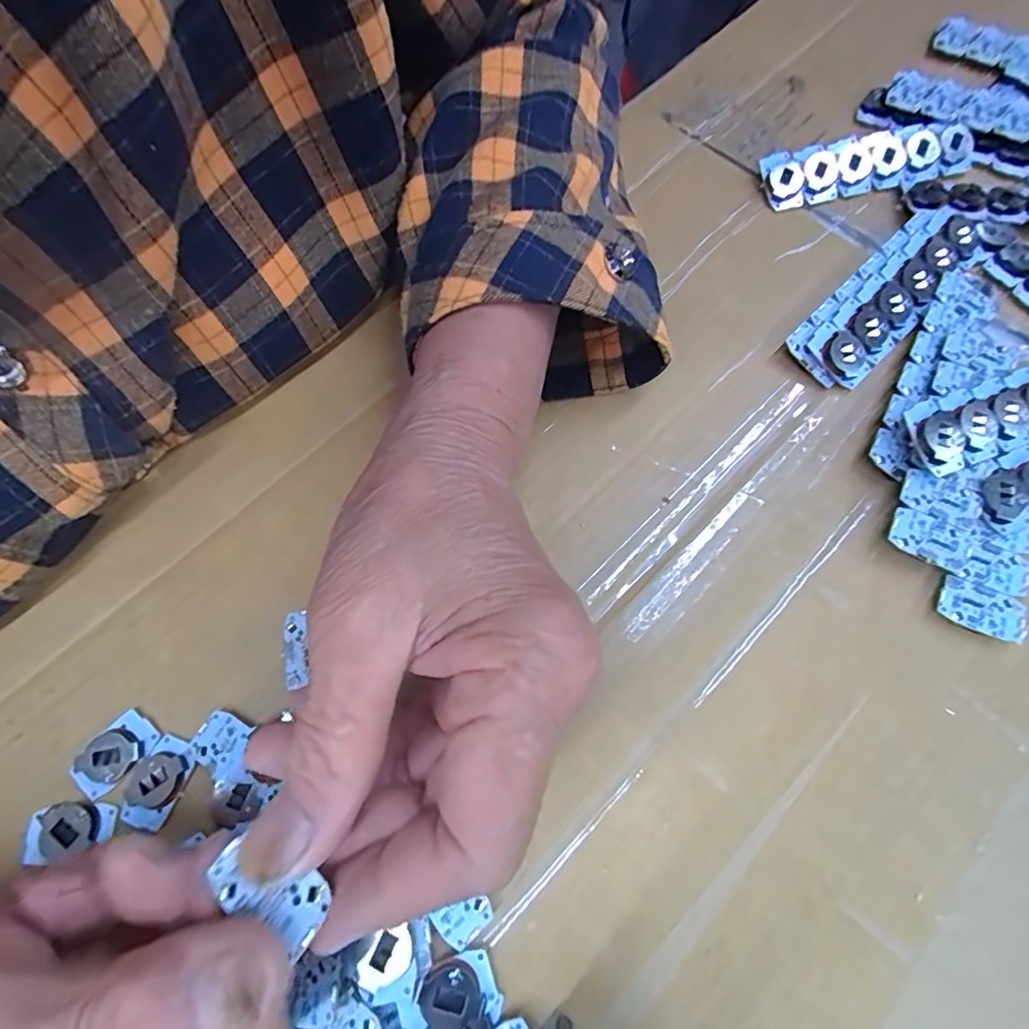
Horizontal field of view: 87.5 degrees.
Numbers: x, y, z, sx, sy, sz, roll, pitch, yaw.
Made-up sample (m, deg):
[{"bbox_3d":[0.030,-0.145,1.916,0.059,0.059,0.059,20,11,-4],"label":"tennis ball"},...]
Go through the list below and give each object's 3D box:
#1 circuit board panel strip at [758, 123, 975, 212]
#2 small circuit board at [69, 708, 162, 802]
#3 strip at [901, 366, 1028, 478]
[{"bbox_3d":[0.182,-0.181,0.274,0.110,0.012,0.027,-13,68,-3],"label":"circuit board panel strip"},{"bbox_3d":[-0.147,0.087,0.196,0.017,0.006,0.028,37,74,15],"label":"small circuit board"},{"bbox_3d":[0.207,-0.045,0.222,0.104,0.005,0.029,-20,81,-12],"label":"strip"}]

